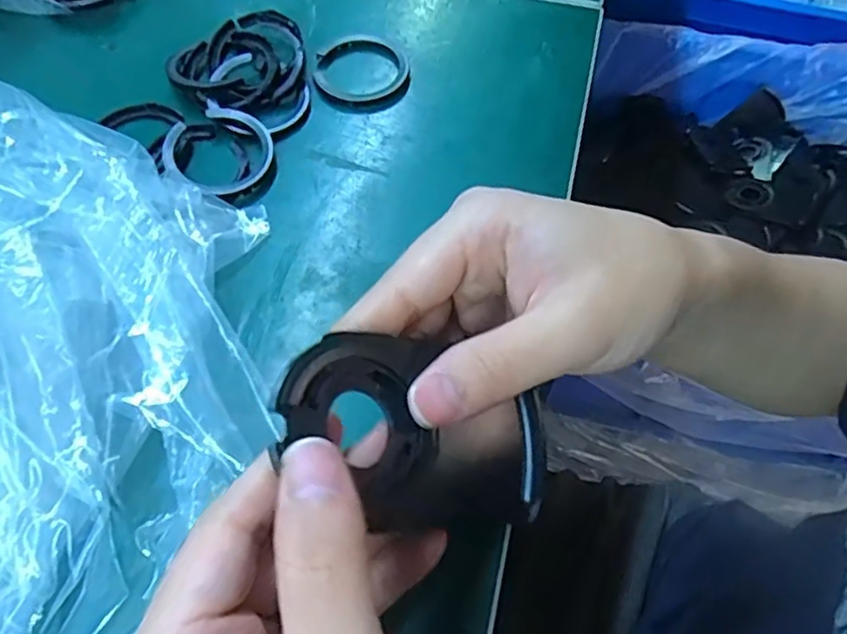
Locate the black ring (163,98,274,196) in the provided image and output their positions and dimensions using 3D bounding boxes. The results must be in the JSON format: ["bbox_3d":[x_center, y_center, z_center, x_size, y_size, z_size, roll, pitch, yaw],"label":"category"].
[{"bbox_3d":[-0.096,-0.078,0.307,0.051,0.011,0.048,0,61,0],"label":"black ring"}]

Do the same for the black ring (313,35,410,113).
[{"bbox_3d":[-0.032,-0.129,0.339,0.048,0.004,0.050,2,61,1],"label":"black ring"}]

